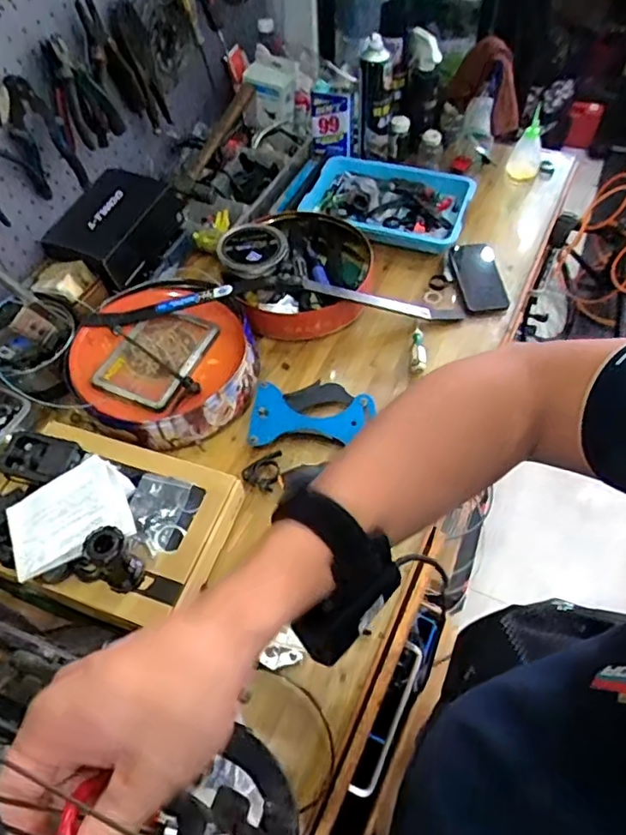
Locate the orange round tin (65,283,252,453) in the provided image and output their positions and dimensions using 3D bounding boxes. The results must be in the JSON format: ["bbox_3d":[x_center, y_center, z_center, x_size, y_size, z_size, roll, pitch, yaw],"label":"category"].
[{"bbox_3d":[-0.234,-0.096,0.922,0.275,0.086,0.284,-2,55,3],"label":"orange round tin"}]

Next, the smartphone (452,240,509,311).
[{"bbox_3d":[0.324,-0.273,1.103,0.086,0.013,0.181,-4,58,-5],"label":"smartphone"}]

